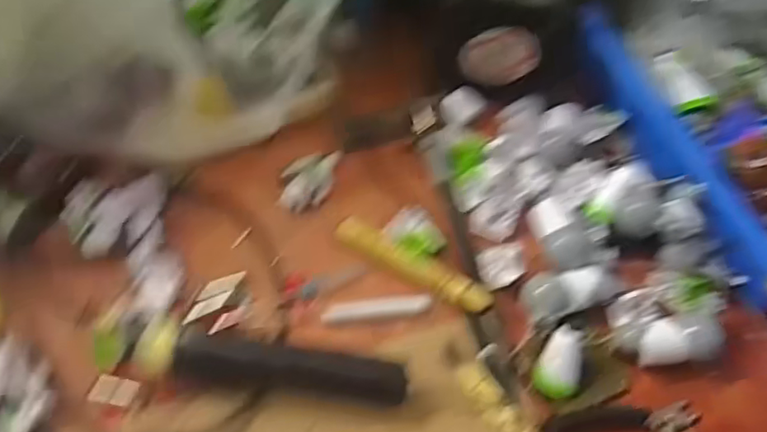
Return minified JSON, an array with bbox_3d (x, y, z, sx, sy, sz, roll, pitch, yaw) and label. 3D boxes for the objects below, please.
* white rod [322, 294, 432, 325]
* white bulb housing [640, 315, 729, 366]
[{"bbox_3d":[-0.005,0.073,0.477,0.083,0.011,0.017,-3,62,-3],"label":"white rod"},{"bbox_3d":[0.218,0.091,0.448,0.058,0.033,0.031,-3,62,-3],"label":"white bulb housing"}]

